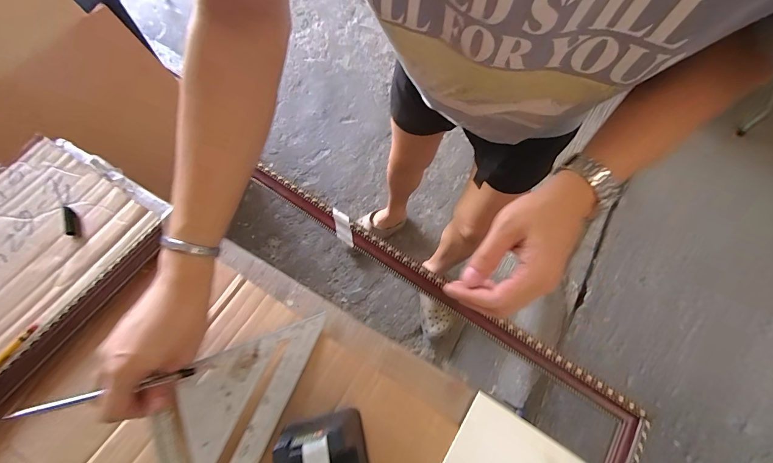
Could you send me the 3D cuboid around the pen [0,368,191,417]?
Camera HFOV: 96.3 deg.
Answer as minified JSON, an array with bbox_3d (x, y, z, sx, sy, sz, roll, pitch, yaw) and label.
[{"bbox_3d":[-0.241,0.139,0.300,0.130,0.013,0.007,-9,68,-18],"label":"pen"}]

